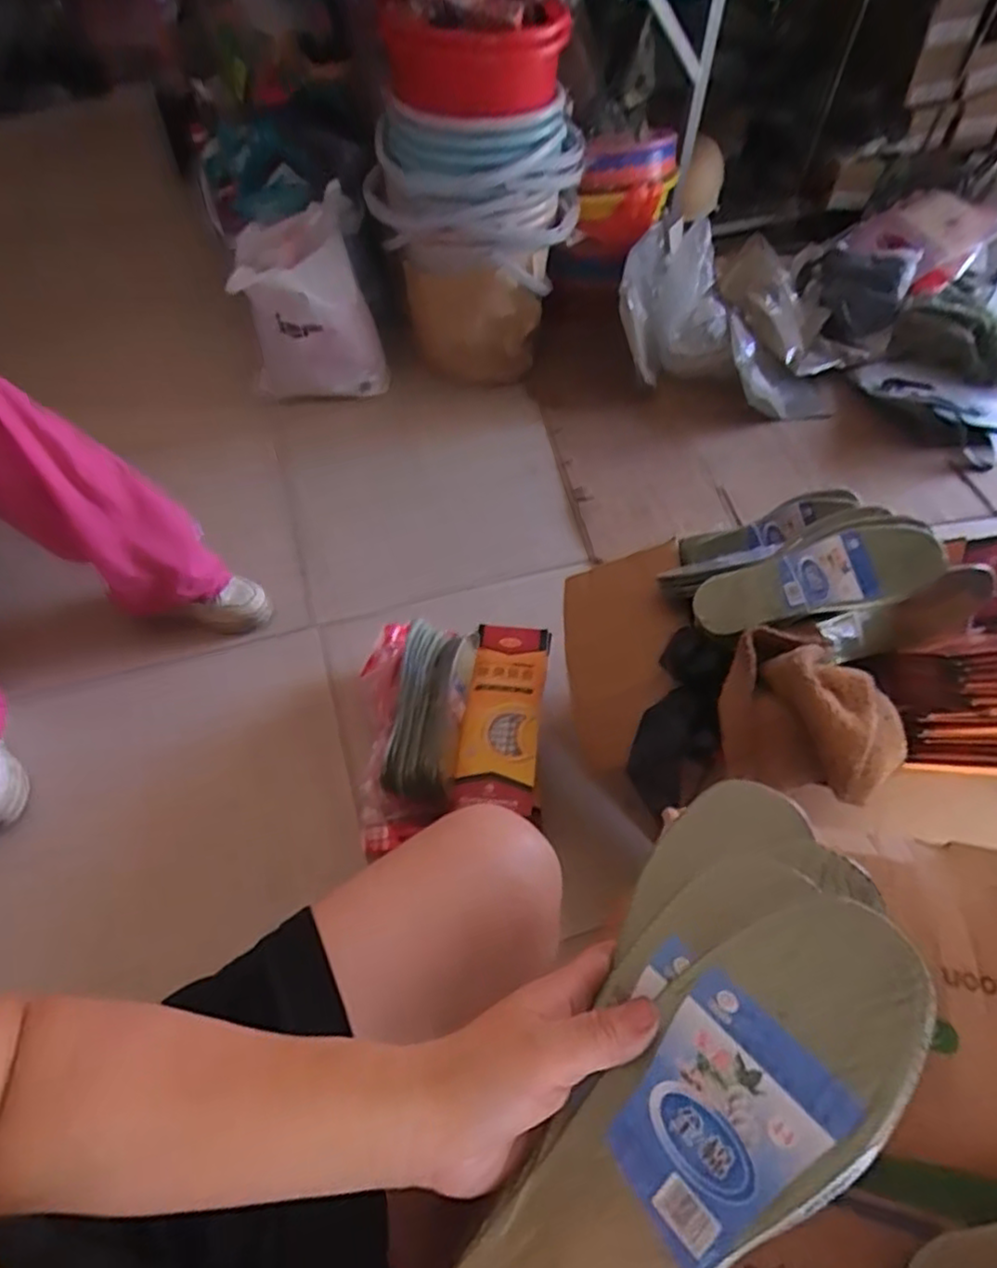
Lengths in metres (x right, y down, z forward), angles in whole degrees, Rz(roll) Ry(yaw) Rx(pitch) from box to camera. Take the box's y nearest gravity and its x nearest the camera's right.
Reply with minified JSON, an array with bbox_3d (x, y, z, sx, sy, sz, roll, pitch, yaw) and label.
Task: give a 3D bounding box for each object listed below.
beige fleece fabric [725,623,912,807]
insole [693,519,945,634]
[{"bbox_3d":[0.293,0.068,0.623,0.162,0.077,0.143,15,53,11],"label":"beige fleece fabric"},{"bbox_3d":[0.323,-0.052,0.688,0.244,0.028,0.081,-20,79,5],"label":"insole"}]

